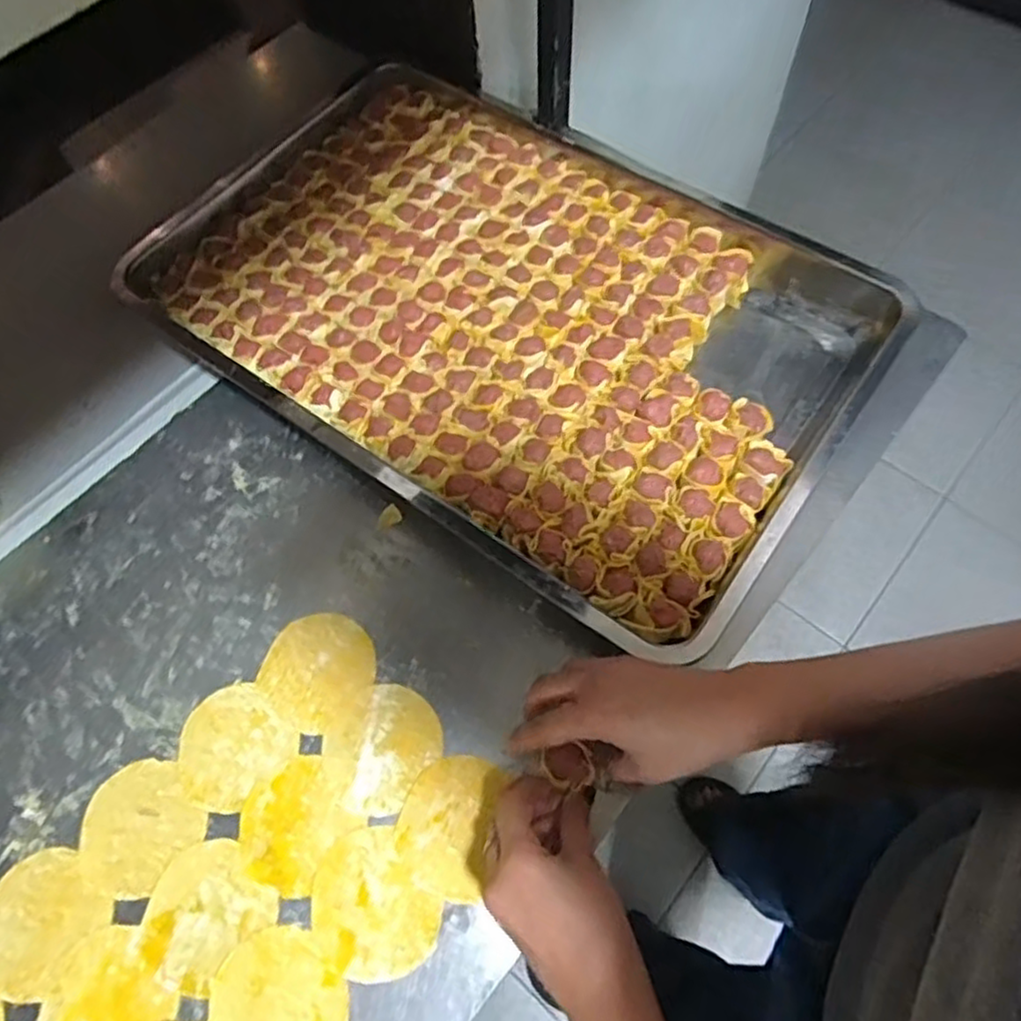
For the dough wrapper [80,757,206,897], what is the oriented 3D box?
[{"bbox_3d":[-0.250,0.211,0.471,0.076,0.004,0.077,-1,64,2],"label":"dough wrapper"}]

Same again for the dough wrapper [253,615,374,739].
[{"bbox_3d":[-0.137,0.113,0.512,0.079,0.004,0.075,-1,64,2],"label":"dough wrapper"}]

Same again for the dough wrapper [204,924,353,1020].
[{"bbox_3d":[-0.141,0.300,0.422,0.081,0.004,0.084,-1,64,2],"label":"dough wrapper"}]

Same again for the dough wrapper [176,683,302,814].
[{"bbox_3d":[-0.196,0.164,0.491,0.074,0.004,0.075,38,71,19],"label":"dough wrapper"}]

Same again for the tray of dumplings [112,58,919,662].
[{"bbox_3d":[-0.011,-0.179,0.623,0.599,0.053,0.395,34,70,17],"label":"tray of dumplings"}]

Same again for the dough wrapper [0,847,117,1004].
[{"bbox_3d":[-0.301,0.260,0.448,0.074,0.004,0.073,34,70,17],"label":"dough wrapper"}]

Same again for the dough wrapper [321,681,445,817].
[{"bbox_3d":[-0.091,0.162,0.486,0.072,0.004,0.083,34,70,17],"label":"dough wrapper"}]

